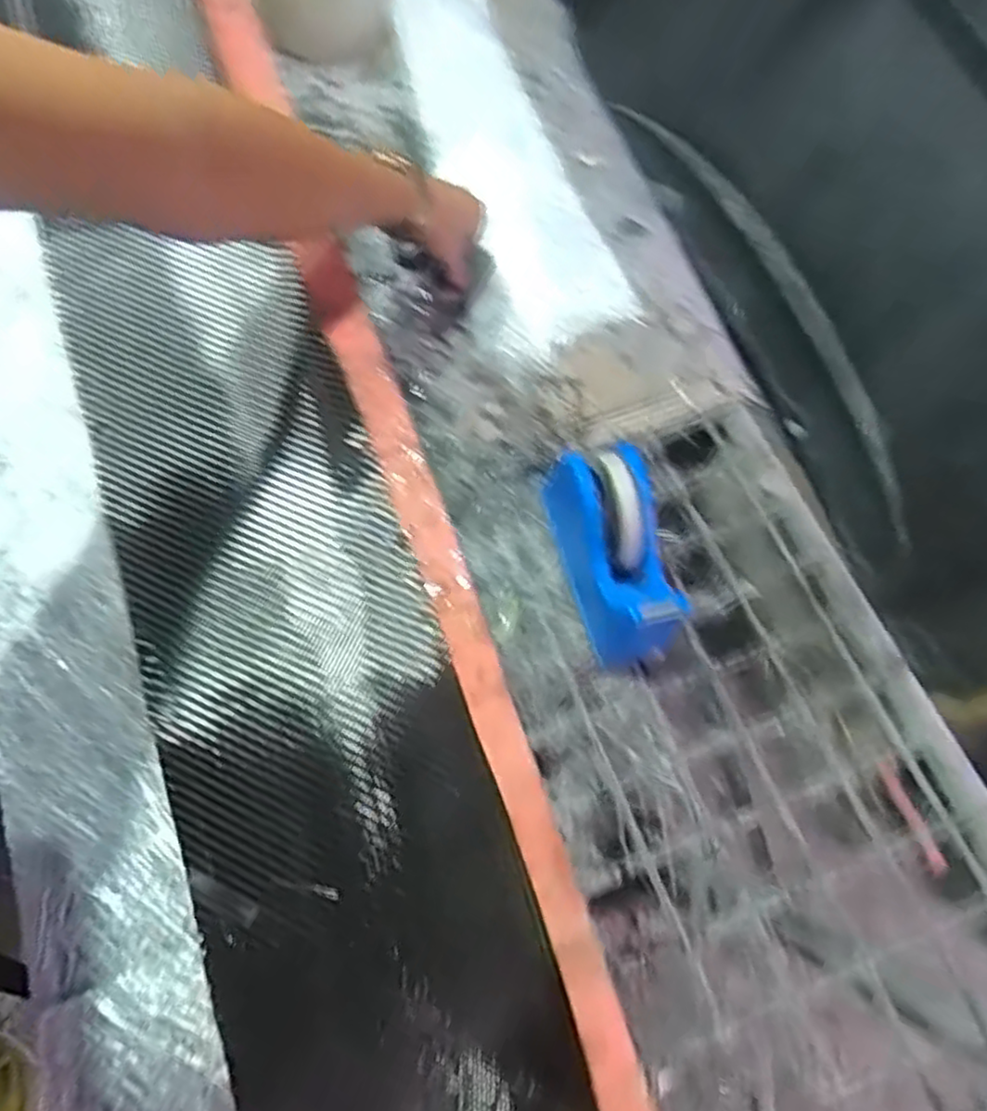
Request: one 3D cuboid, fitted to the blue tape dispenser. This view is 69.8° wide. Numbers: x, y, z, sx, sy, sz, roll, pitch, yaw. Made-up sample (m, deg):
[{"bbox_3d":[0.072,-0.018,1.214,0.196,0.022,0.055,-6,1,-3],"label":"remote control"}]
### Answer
[{"bbox_3d":[0.090,-0.010,0.543,0.064,0.109,0.179,-15,71,-7],"label":"blue tape dispenser"}]

